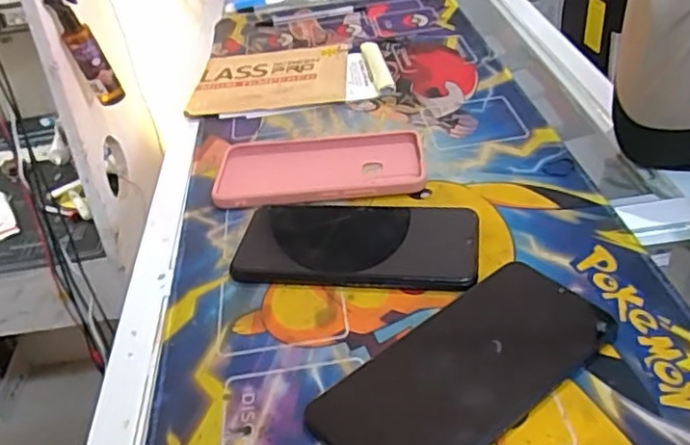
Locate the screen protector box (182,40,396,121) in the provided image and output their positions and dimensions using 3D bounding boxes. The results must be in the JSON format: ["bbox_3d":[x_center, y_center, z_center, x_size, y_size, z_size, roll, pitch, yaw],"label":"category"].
[{"bbox_3d":[-0.059,-0.152,0.660,0.199,0.012,0.147,-8,37,1],"label":"screen protector box"}]

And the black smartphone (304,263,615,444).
[{"bbox_3d":[0.062,0.075,0.326,0.164,0.010,0.074,-31,42,-26],"label":"black smartphone"}]

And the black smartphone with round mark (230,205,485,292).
[{"bbox_3d":[0.008,0.014,0.423,0.159,0.008,0.075,0,38,12],"label":"black smartphone with round mark"}]

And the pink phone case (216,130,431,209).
[{"bbox_3d":[-0.022,-0.046,0.508,0.166,0.009,0.097,-5,37,5],"label":"pink phone case"}]

